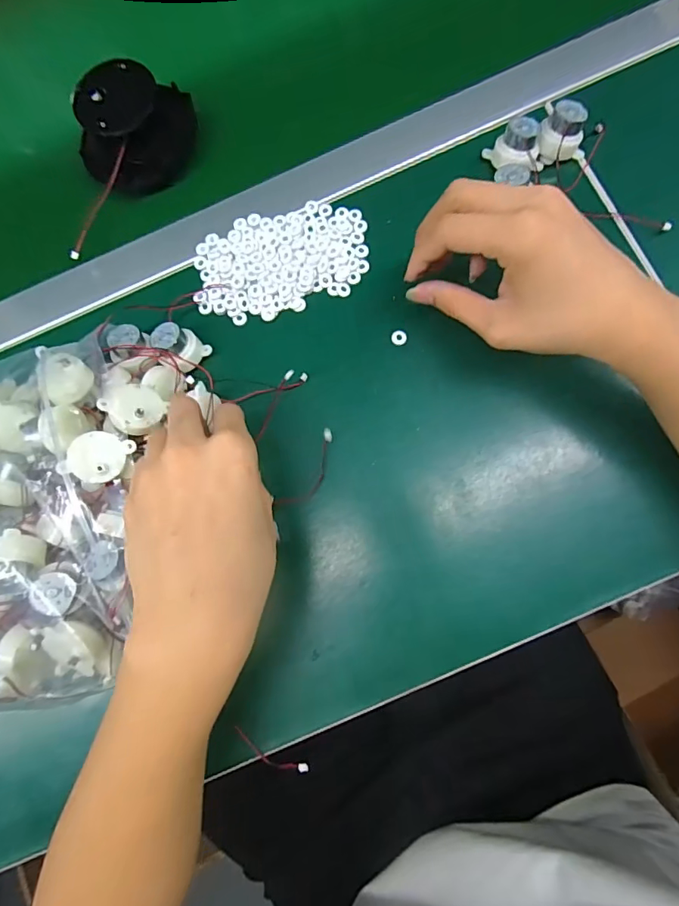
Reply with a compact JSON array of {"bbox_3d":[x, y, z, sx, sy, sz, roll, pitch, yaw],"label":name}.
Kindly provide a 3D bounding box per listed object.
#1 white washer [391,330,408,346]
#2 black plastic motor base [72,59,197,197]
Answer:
[{"bbox_3d":[0.043,-0.084,0.331,0.011,0.004,0.012,-9,79,3],"label":"white washer"},{"bbox_3d":[-0.161,-0.247,0.353,0.069,0.043,0.084,23,83,8],"label":"black plastic motor base"}]

